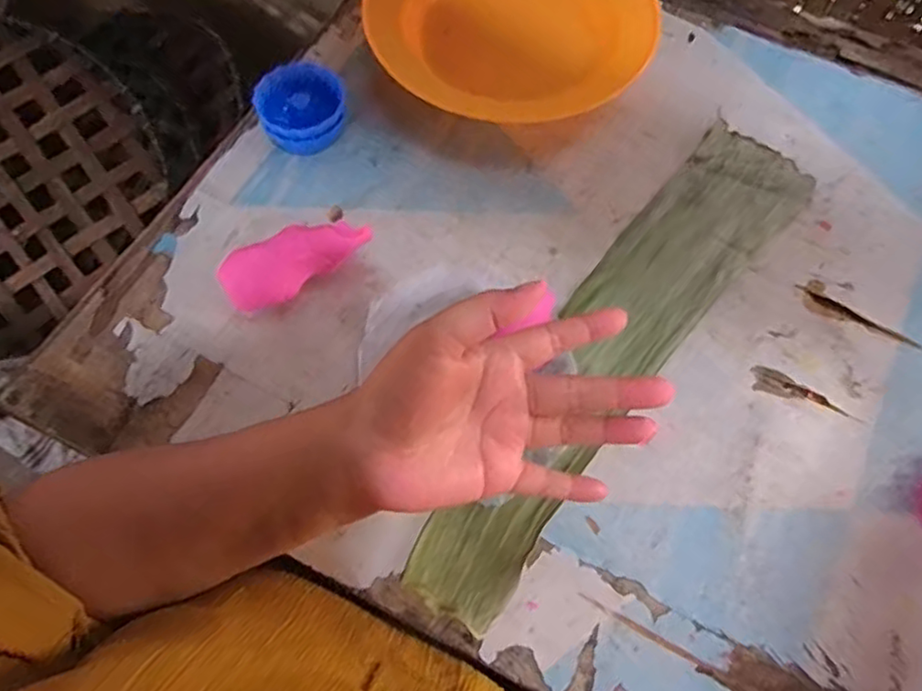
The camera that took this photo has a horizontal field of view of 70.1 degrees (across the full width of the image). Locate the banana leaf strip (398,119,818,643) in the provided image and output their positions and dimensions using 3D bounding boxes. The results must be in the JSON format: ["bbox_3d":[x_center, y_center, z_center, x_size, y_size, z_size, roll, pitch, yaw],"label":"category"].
[{"bbox_3d":[0.101,-0.007,0.422,0.082,0.012,0.395,37,70,13],"label":"banana leaf strip"}]

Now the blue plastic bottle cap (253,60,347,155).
[{"bbox_3d":[-0.113,-0.167,0.472,0.059,0.038,0.058,1,66,-2],"label":"blue plastic bottle cap"}]

